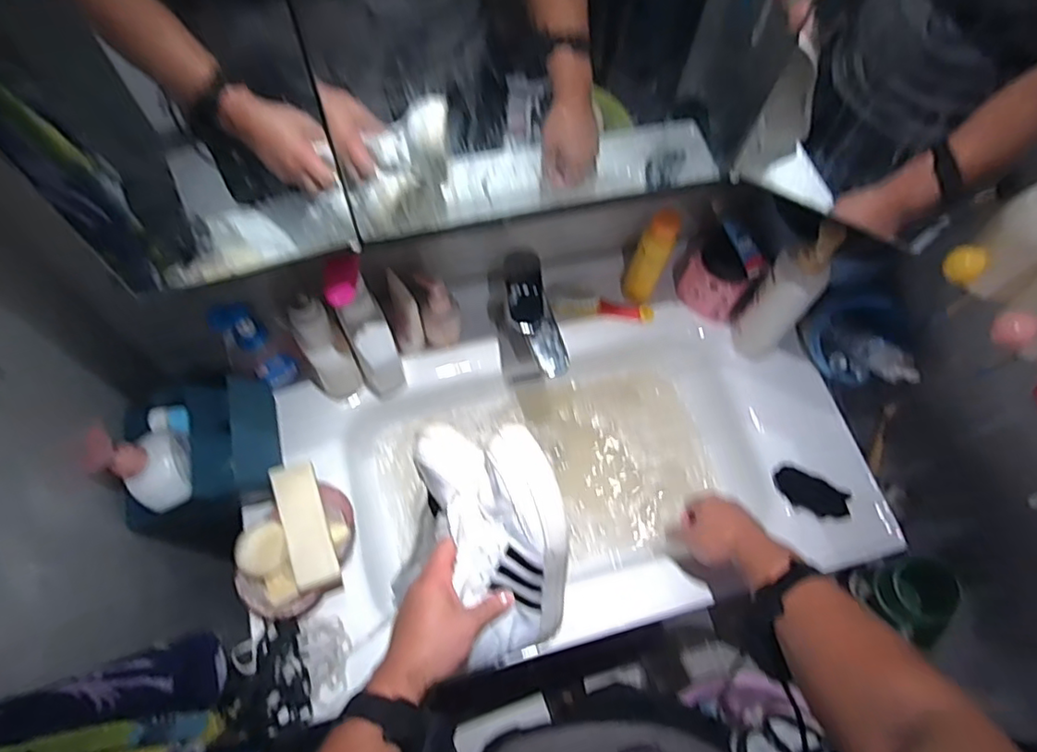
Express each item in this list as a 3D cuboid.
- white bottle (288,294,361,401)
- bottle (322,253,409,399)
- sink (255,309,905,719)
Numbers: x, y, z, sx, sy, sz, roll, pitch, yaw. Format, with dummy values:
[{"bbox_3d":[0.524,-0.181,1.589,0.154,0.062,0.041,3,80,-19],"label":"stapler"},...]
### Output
[{"bbox_3d":[-0.245,-0.031,0.773,0.055,0.177,0.057,-31,70,-16],"label":"white bottle"},{"bbox_3d":[-0.180,-0.049,0.738,0.054,0.288,0.066,-19,68,-11],"label":"bottle"},{"bbox_3d":[0.075,0.136,0.857,0.760,0.134,0.415,-10,66,-7],"label":"sink"}]

